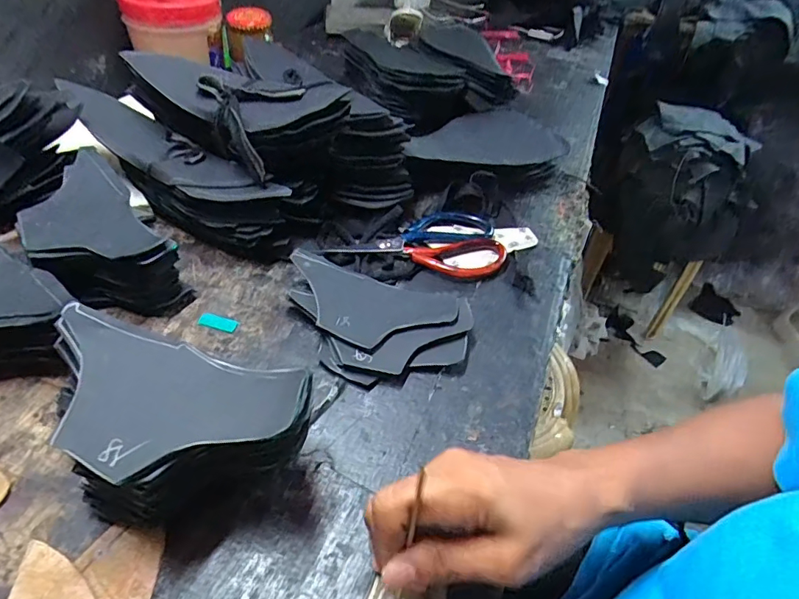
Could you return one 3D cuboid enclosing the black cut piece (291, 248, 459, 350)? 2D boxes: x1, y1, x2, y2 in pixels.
[{"bbox_3d":[-0.025,0.003,0.410,0.144,0.013,0.084,12,42,0],"label":"black cut piece"}]

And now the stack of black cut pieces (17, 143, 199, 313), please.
[{"bbox_3d":[-0.254,-0.045,0.407,0.153,0.076,0.088,35,51,28],"label":"stack of black cut pieces"}]

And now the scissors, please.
[{"bbox_3d":[0.016,-0.058,0.495,0.179,0.013,0.096,0,43,-6],"label":"scissors"}]

